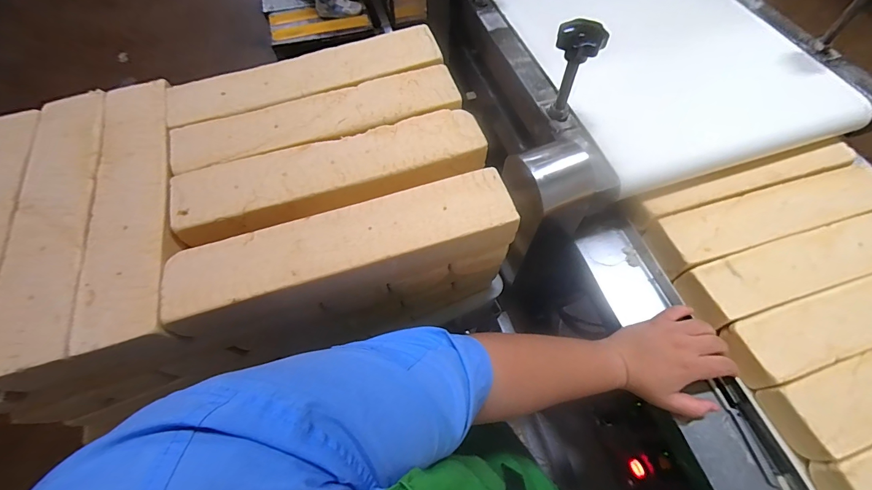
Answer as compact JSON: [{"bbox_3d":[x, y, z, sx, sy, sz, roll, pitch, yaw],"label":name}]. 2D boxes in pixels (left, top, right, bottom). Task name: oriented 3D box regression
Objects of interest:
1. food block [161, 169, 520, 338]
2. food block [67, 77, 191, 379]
[{"bbox_3d":[-0.088,0.010,0.403,0.351,0.069,0.089,-18,62,-8],"label":"food block"},{"bbox_3d":[-0.338,-0.043,0.424,0.094,0.052,0.371,-16,62,-7],"label":"food block"}]

